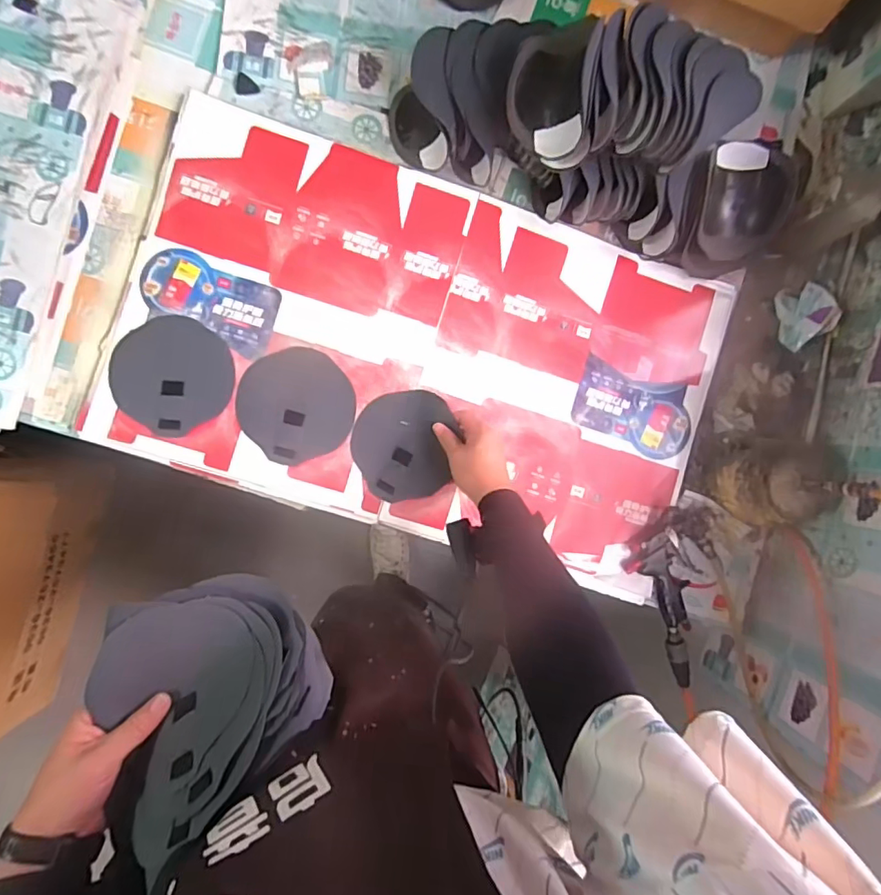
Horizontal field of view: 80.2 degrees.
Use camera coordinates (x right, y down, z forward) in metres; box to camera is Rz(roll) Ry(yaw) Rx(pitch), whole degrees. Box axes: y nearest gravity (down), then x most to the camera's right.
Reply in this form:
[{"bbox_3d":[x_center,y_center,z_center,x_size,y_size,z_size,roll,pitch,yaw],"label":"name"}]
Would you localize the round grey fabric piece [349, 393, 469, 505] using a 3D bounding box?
[{"bbox_3d":[-0.047,-0.004,0.692,0.131,0.034,0.141,0,87,-5],"label":"round grey fabric piece"}]

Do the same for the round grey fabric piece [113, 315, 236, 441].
[{"bbox_3d":[-0.340,-0.094,0.665,0.145,0.004,0.138,0,89,-6],"label":"round grey fabric piece"}]

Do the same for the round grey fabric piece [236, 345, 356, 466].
[{"bbox_3d":[-0.189,-0.057,0.683,0.142,0.004,0.141,0,89,-6],"label":"round grey fabric piece"}]

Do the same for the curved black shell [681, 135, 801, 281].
[{"bbox_3d":[0.383,-0.321,0.711,0.112,0.109,0.155,6,88,-6],"label":"curved black shell"}]

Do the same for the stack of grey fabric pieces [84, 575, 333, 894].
[{"bbox_3d":[-0.210,0.203,0.425,0.199,0.084,0.164,-42,91,-6],"label":"stack of grey fabric pieces"}]

